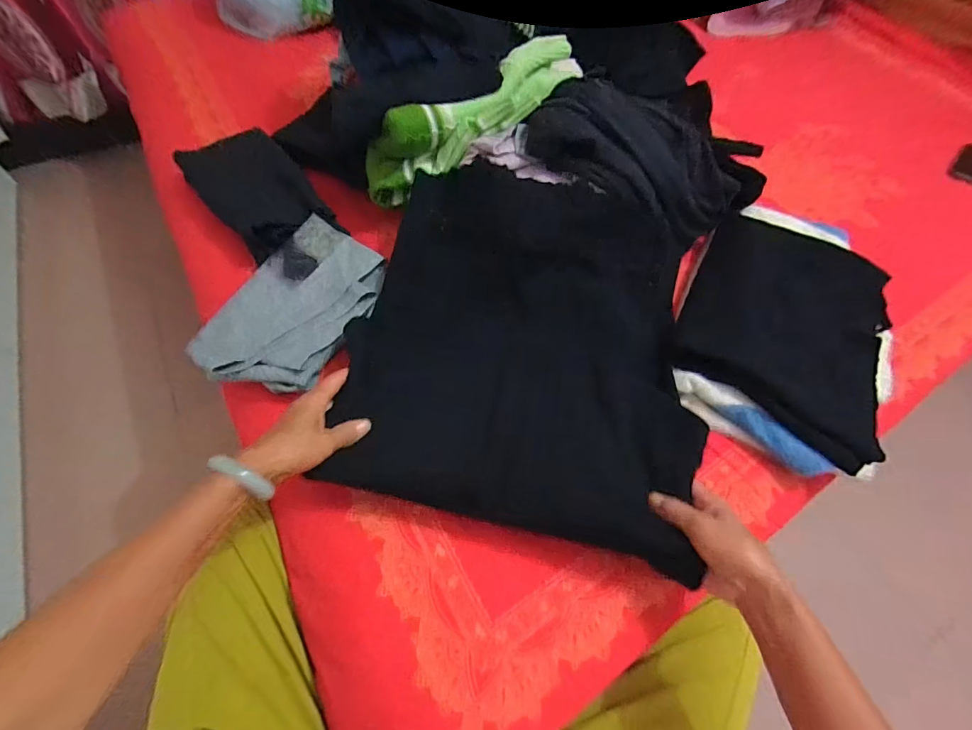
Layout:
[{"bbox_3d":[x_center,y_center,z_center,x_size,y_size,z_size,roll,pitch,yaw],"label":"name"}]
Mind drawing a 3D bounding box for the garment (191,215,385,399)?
[{"bbox_3d":[-0.252,-0.083,0.551,0.168,0.030,0.258,23,61,11],"label":"garment"}]

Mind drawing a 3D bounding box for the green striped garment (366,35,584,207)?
[{"bbox_3d":[0.011,-0.381,0.657,0.426,0.119,0.145,-37,67,-22],"label":"green striped garment"}]

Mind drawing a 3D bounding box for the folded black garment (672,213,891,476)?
[{"bbox_3d":[0.433,-0.064,0.587,0.269,0.064,0.342,30,62,14],"label":"folded black garment"}]

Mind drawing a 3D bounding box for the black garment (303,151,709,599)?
[{"bbox_3d":[0.063,-0.041,0.517,0.426,0.116,0.433,11,59,4],"label":"black garment"}]

